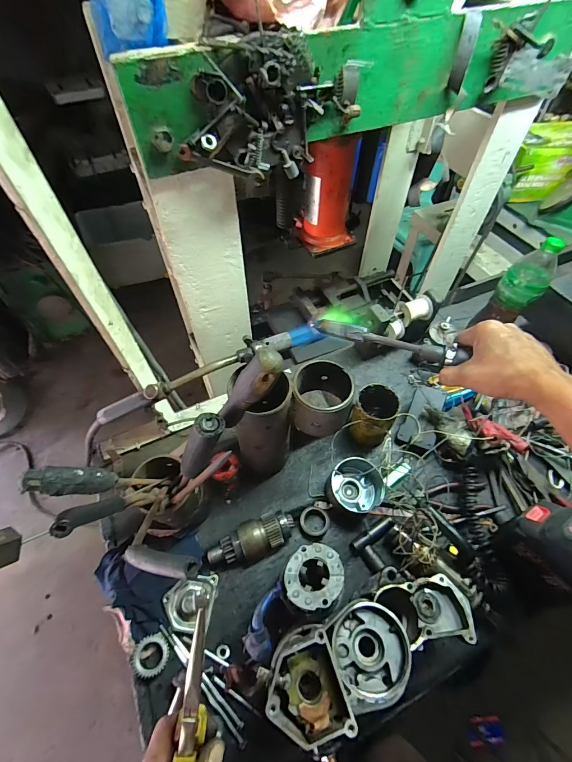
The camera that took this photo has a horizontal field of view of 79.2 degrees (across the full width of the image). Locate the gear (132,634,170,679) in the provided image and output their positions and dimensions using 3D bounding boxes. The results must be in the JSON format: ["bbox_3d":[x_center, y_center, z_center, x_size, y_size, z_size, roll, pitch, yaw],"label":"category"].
[{"bbox_3d":[-0.187,0.381,0.478,0.048,0.012,0.048,0,56,0],"label":"gear"}]

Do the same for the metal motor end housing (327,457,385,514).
[{"bbox_3d":[0.123,0.183,0.600,0.095,0.067,0.079,9,56,6],"label":"metal motor end housing"}]

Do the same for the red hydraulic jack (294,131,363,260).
[{"bbox_3d":[0.093,-0.429,0.779,0.117,0.233,0.117,-20,58,-13],"label":"red hydraulic jack"}]

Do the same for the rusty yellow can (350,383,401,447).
[{"bbox_3d":[0.162,0.064,0.646,0.070,0.101,0.090,16,57,10],"label":"rusty yellow can"}]

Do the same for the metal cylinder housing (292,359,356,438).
[{"bbox_3d":[0.052,0.023,0.509,0.083,0.075,0.101,1,56,0],"label":"metal cylinder housing"}]

